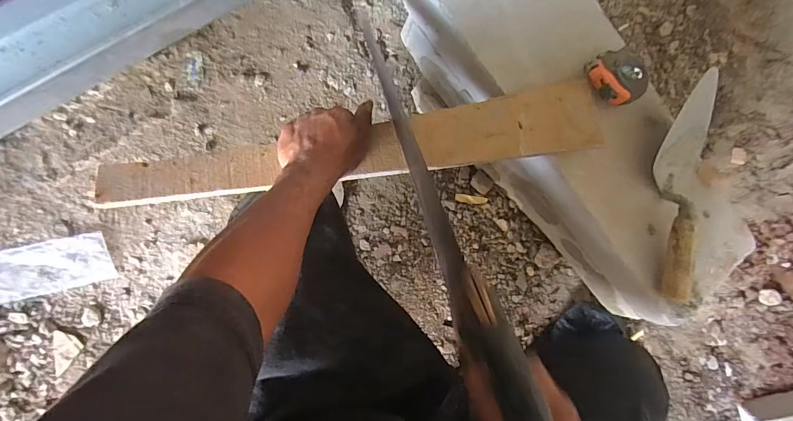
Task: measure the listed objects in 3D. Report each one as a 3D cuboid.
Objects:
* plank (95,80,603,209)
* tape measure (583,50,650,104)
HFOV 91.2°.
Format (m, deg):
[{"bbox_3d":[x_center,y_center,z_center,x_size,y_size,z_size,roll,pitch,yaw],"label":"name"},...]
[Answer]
[{"bbox_3d":[-0.020,-0.077,0.456,0.585,0.019,0.083,-10,87,-11],"label":"plank"},{"bbox_3d":[0.293,-0.176,0.515,0.064,0.030,0.070,-24,93,-9],"label":"tape measure"}]

